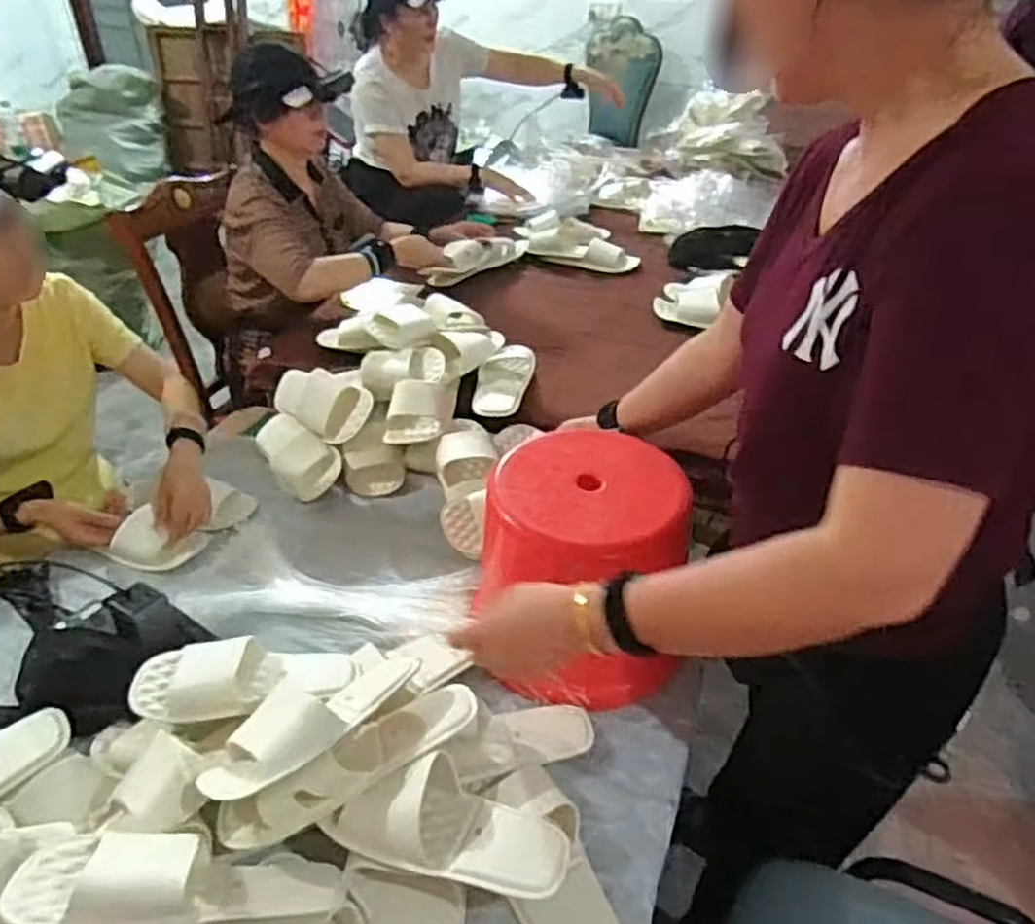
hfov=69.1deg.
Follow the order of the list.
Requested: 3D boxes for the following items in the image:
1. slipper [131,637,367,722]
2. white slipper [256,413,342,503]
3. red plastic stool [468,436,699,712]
[{"bbox_3d":[-0.297,0.237,0.825,0.235,0.056,0.089,-5,36,-8],"label":"slipper"},{"bbox_3d":[-0.389,-0.017,1.321,0.105,0.068,0.209,-20,41,-27],"label":"white slipper"},{"bbox_3d":[0.082,0.138,0.959,0.218,0.272,0.227,-14,38,-20],"label":"red plastic stool"}]

